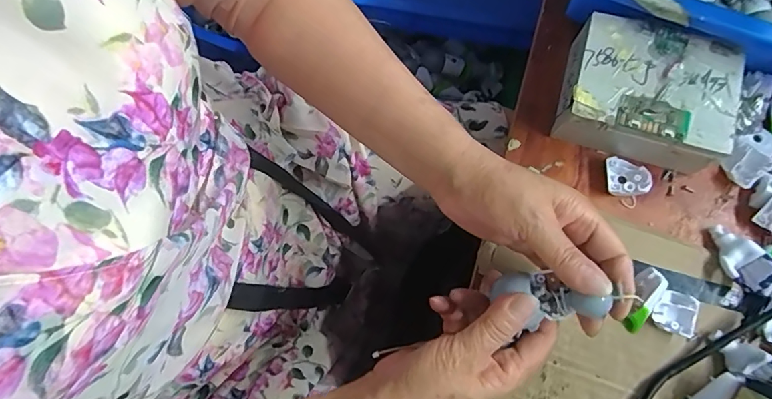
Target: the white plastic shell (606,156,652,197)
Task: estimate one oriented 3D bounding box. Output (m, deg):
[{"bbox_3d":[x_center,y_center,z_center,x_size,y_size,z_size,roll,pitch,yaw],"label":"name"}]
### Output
[{"bbox_3d":[0.198,-0.017,0.386,0.034,0.007,0.030,15,103,30],"label":"white plastic shell"}]

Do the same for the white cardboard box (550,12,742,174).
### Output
[{"bbox_3d":[0.208,-0.085,0.383,0.119,0.052,0.092,16,77,3],"label":"white cardboard box"}]

